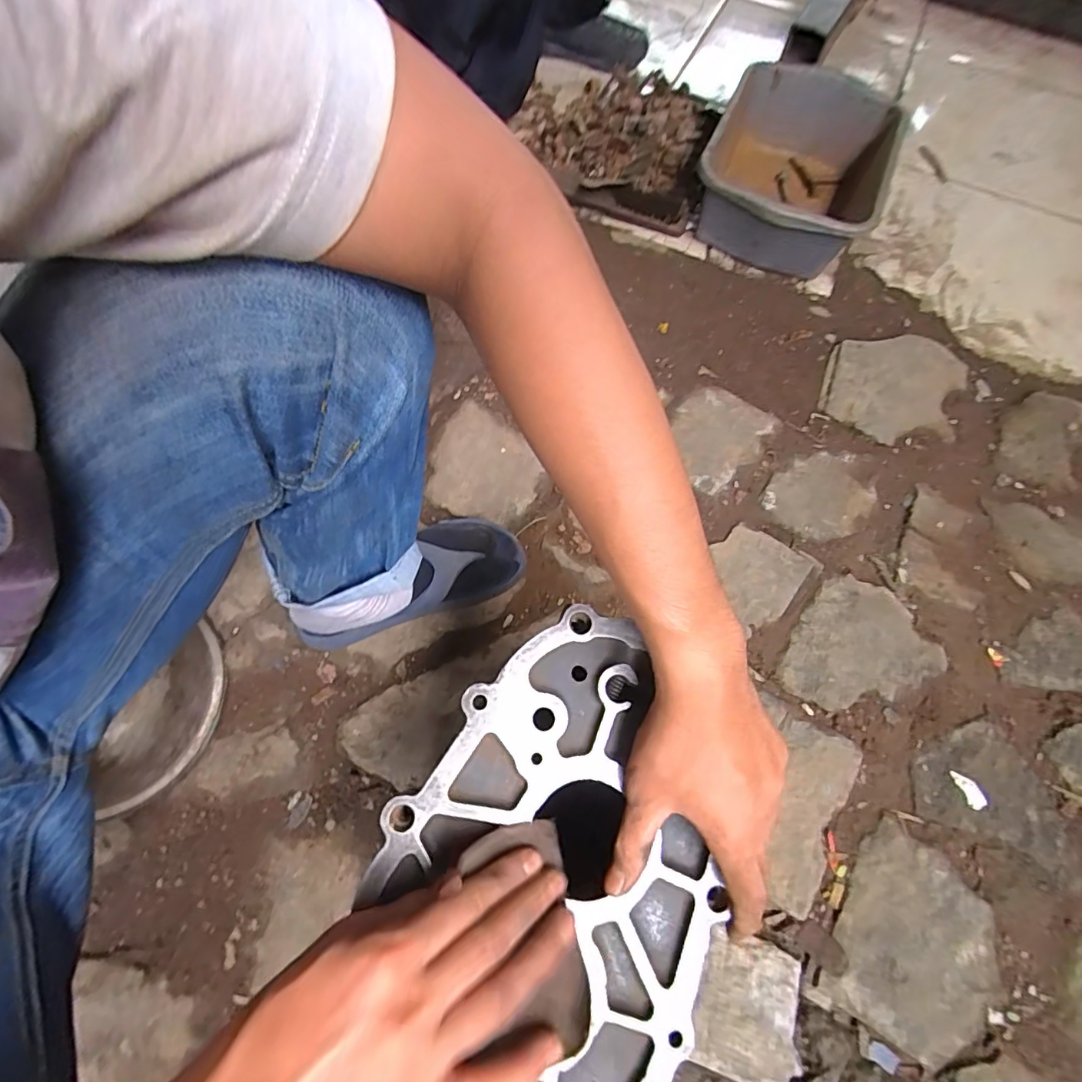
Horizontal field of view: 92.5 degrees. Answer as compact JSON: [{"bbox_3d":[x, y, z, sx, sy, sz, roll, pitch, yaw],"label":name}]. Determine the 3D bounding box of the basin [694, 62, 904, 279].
[{"bbox_3d":[0.390,-0.567,0.818,0.260,0.131,0.327,23,70,9],"label":"basin"}]

